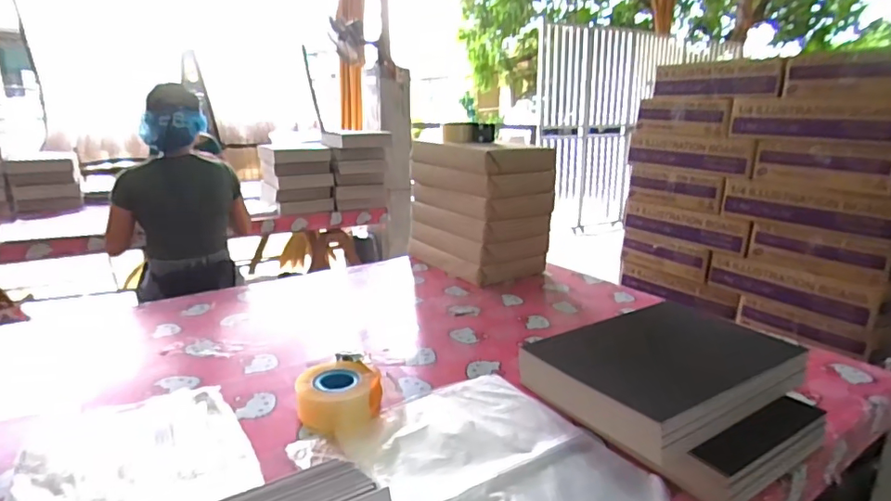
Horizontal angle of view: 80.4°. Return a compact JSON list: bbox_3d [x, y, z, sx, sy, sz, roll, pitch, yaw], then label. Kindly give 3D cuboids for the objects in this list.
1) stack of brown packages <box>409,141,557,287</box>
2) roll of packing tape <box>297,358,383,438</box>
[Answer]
[{"bbox_3d":[0.101,-0.137,1.576,0.247,0.375,0.406,-9,18,-33],"label":"stack of brown packages"},{"bbox_3d":[-0.168,0.234,0.841,0.131,0.065,0.131,2,17,-1],"label":"roll of packing tape"}]

